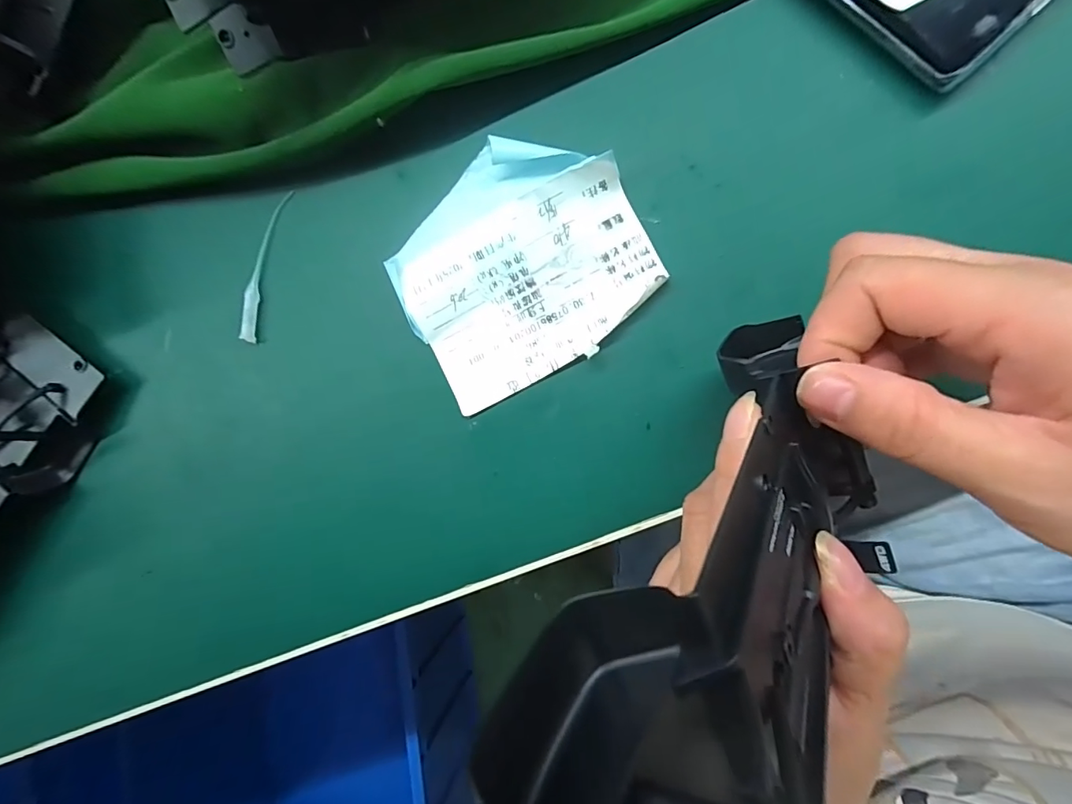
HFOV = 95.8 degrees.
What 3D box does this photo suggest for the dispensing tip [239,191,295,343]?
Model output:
[{"bbox_3d":[-0.121,-0.061,0.217,0.008,0.010,0.068,14,91,9],"label":"dispensing tip"}]

